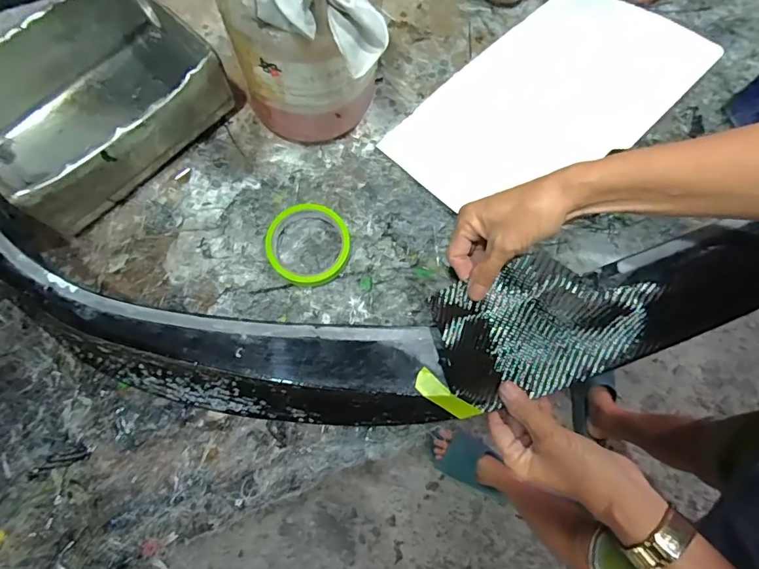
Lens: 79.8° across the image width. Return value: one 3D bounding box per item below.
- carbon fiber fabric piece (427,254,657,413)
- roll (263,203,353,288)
[{"bbox_3d":[0.144,0.037,0.406,0.184,0.034,0.115,-13,79,-4],"label":"carbon fiber fabric piece"},{"bbox_3d":[-0.078,-0.045,0.506,0.090,0.025,0.092,1,75,-4],"label":"roll"}]

